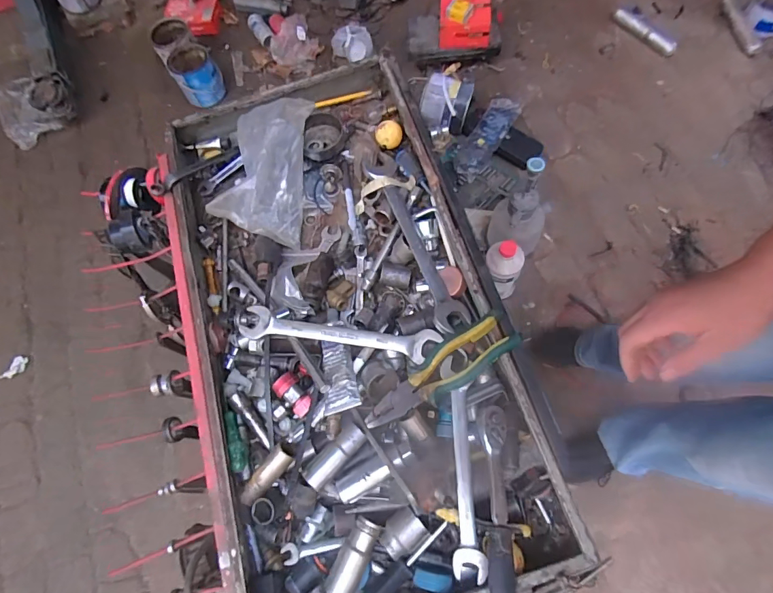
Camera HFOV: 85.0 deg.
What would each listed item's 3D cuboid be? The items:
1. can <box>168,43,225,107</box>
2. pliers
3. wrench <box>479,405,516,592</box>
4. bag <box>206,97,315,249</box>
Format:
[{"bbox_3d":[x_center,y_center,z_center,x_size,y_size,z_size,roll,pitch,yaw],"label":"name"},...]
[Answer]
[{"bbox_3d":[-0.666,-0.786,1.480,0.149,0.122,0.175,-29,69,-7],"label":"can"},{"bbox_3d":[0.058,0.086,0.474,0.186,0.024,0.052,-35,77,3],"label":"pliers"},{"bbox_3d":[0.111,0.215,0.426,0.027,0.031,0.198,4,59,0],"label":"wrench"},{"bbox_3d":[-0.171,-0.176,0.592,0.121,0.088,0.186,2,69,6],"label":"bag"}]

